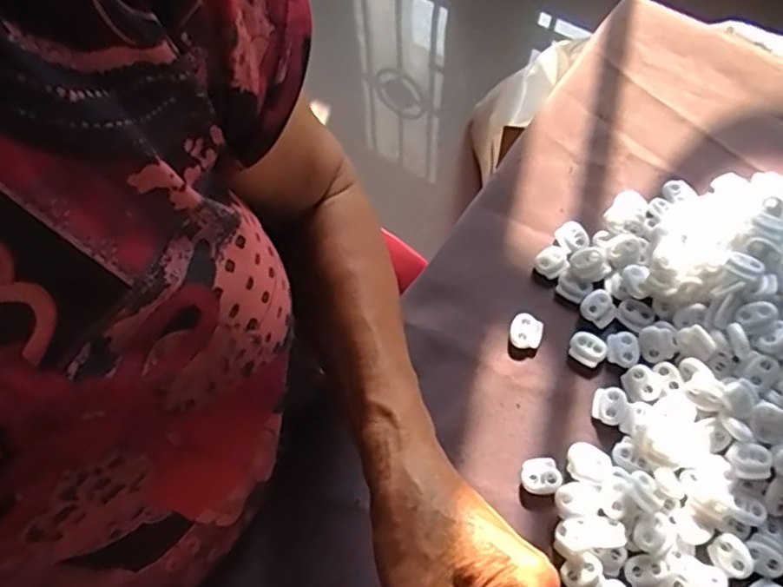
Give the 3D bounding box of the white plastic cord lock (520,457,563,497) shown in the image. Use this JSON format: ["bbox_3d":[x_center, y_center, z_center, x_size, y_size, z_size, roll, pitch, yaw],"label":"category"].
[{"bbox_3d":[0.085,0.104,0.370,0.022,0.006,0.021,-1,66,2],"label":"white plastic cord lock"}]

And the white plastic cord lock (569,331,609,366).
[{"bbox_3d":[0.121,0.034,0.401,0.021,0.006,0.018,36,73,17],"label":"white plastic cord lock"}]

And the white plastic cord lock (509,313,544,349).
[{"bbox_3d":[0.084,0.024,0.408,0.020,0.006,0.021,18,68,11],"label":"white plastic cord lock"}]

